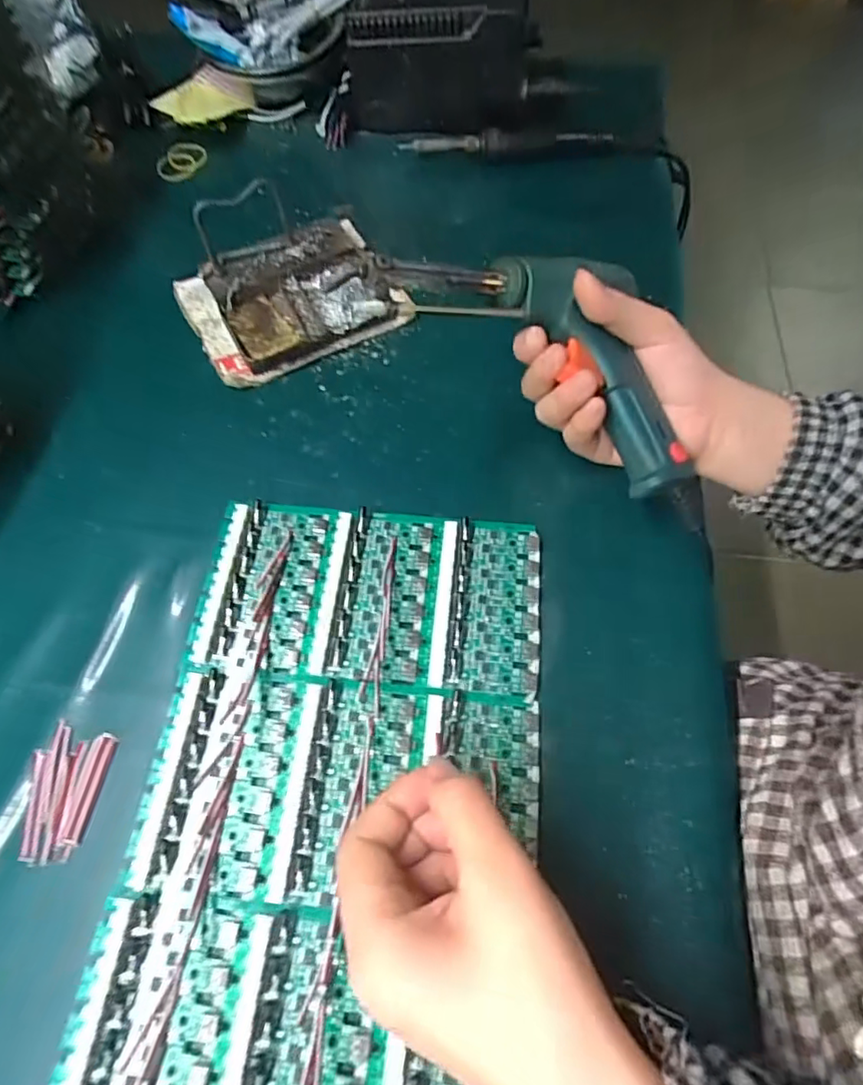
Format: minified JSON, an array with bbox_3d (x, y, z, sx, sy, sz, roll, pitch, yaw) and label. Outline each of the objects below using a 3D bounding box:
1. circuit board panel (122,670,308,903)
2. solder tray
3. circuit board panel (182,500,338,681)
[{"bbox_3d":[-0.103,0.114,0.276,0.068,0.004,0.097,4,63,3],"label":"circuit board panel"},{"bbox_3d":[-0.102,-0.180,0.417,0.147,0.032,0.111,-23,65,-10],"label":"solder tray"},{"bbox_3d":[-0.093,0.023,0.322,0.066,0.009,0.102,5,63,4],"label":"circuit board panel"}]

